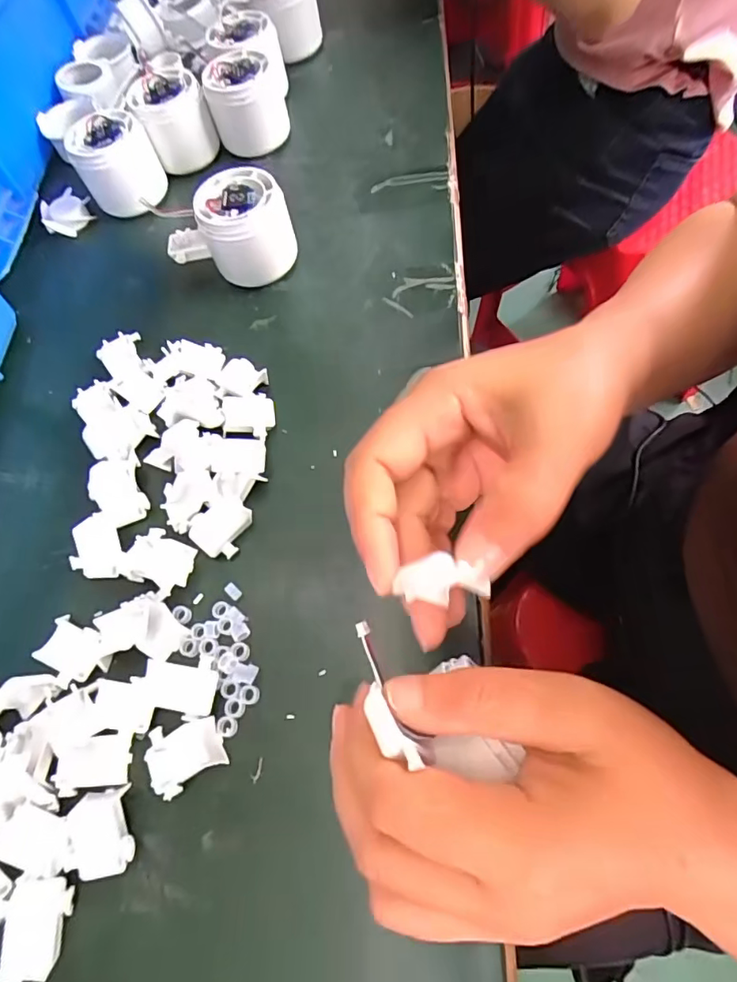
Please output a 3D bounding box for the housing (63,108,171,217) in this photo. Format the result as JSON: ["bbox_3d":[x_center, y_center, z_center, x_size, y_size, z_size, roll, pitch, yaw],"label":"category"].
[{"bbox_3d":[-0.192,-0.249,0.407,0.060,0.059,0.052,-30,65,-7],"label":"housing"}]

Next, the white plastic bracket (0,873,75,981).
[{"bbox_3d":[-0.140,0.184,0.221,0.025,0.007,0.036,0,65,7],"label":"white plastic bracket"}]

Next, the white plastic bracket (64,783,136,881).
[{"bbox_3d":[-0.118,0.150,0.231,0.029,0.009,0.033,-11,65,-6],"label":"white plastic bracket"}]

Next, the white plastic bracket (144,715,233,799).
[{"bbox_3d":[-0.084,0.119,0.238,0.034,0.009,0.028,-24,64,-5],"label":"white plastic bracket"}]

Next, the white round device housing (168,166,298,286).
[{"bbox_3d":[-0.088,-0.172,0.349,0.071,0.051,0.054,-22,64,-4],"label":"white round device housing"}]

